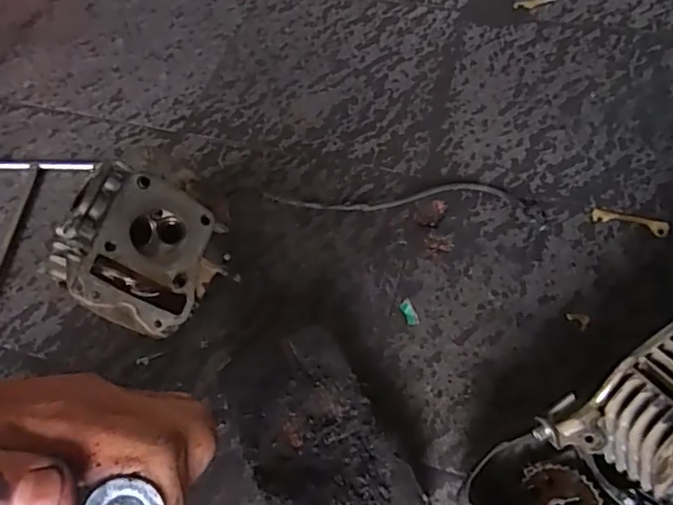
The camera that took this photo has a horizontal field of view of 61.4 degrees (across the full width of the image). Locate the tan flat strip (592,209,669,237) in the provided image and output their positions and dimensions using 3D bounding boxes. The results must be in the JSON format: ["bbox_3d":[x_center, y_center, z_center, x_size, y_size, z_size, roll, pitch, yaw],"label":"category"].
[{"bbox_3d":[0.301,-0.031,0.581,0.074,0.005,0.020,14,61,12],"label":"tan flat strip"}]

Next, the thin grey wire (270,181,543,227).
[{"bbox_3d":[0.073,-0.062,0.607,0.290,0.018,0.052,4,60,6],"label":"thin grey wire"}]

